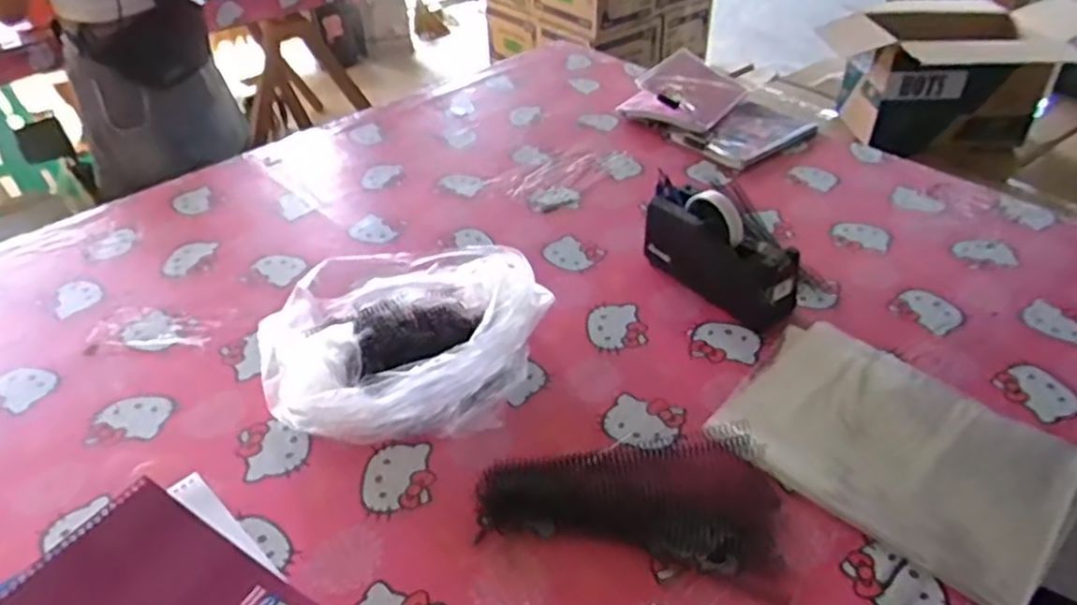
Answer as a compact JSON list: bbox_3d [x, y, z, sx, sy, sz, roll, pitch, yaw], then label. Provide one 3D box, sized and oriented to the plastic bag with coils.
[{"bbox_3d":[-0.156,0.041,0.817,0.301,0.098,0.256,4,40,6],"label":"plastic bag with coils"}]

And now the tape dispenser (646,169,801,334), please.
[{"bbox_3d":[0.221,-0.065,0.916,0.067,0.114,0.213,-31,48,-31],"label":"tape dispenser"}]

